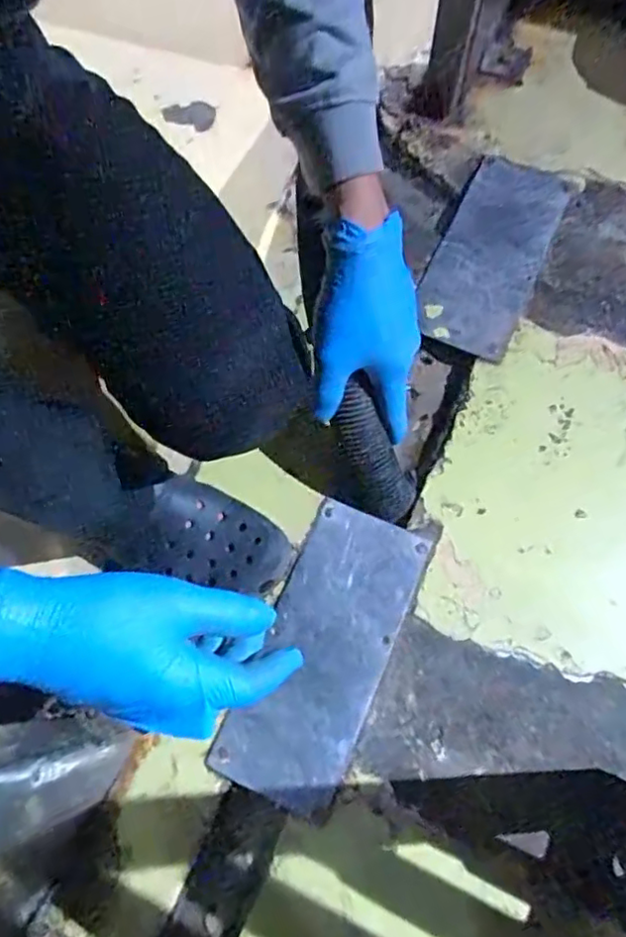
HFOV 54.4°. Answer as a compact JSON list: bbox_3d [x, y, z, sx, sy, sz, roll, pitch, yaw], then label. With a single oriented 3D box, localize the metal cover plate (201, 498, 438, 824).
[{"bbox_3d":[0.010,0.160,0.540,0.110,0.009,0.254,23,72,10],"label":"metal cover plate"}]

